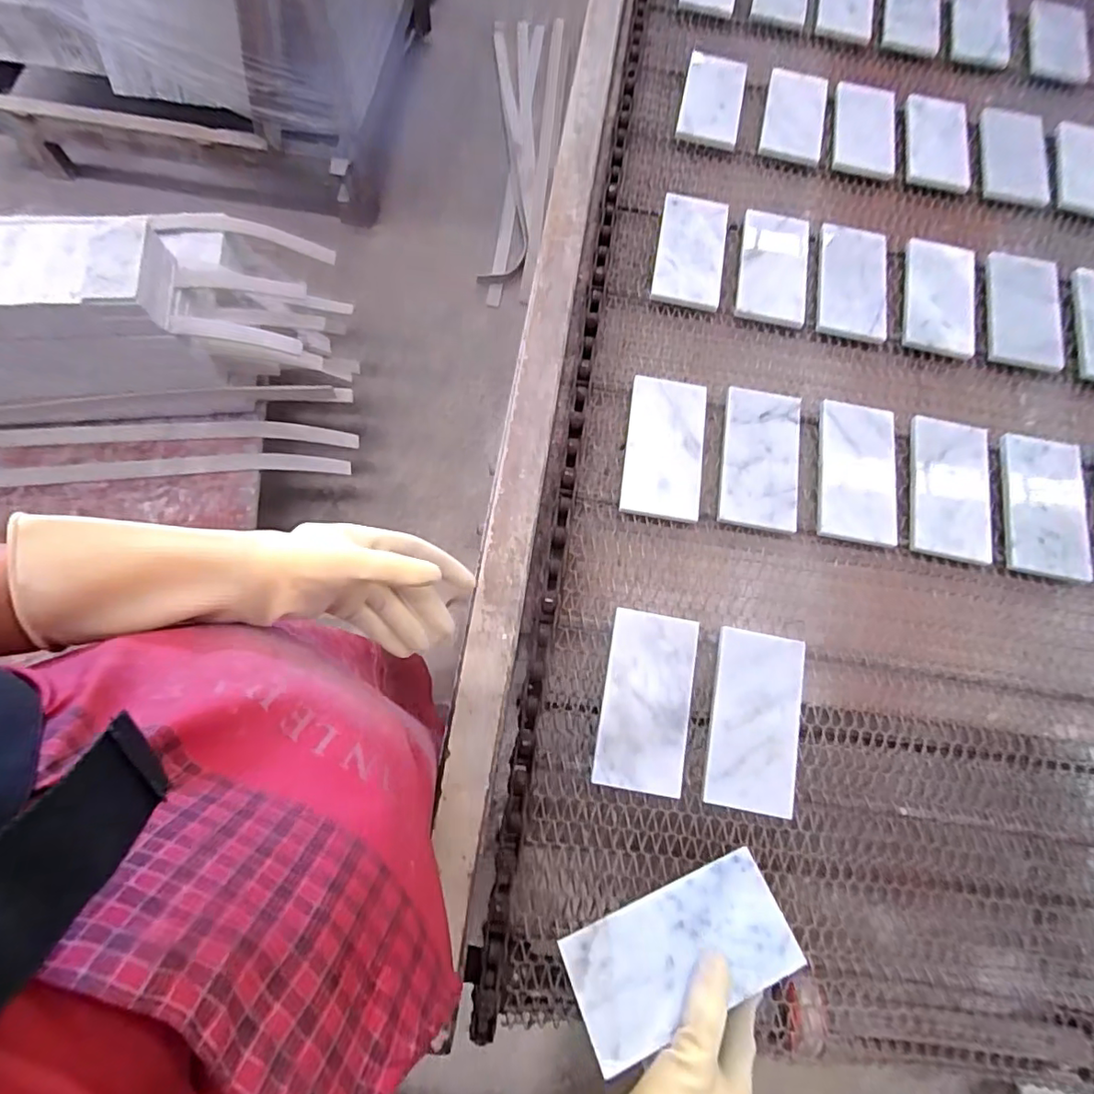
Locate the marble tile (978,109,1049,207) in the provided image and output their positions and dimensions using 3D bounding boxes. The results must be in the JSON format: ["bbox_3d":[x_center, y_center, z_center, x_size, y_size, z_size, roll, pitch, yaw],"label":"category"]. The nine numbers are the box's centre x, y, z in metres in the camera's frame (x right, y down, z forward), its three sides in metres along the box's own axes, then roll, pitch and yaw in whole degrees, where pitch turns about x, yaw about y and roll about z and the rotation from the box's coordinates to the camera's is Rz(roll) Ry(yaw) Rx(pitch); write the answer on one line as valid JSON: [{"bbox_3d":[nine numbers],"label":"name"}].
[{"bbox_3d":[0.647,-0.549,0.775,0.084,0.007,0.181,17,72,2],"label":"marble tile"}]

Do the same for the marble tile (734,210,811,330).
[{"bbox_3d":[0.273,-0.339,0.675,0.082,0.013,0.159,11,68,1],"label":"marble tile"}]

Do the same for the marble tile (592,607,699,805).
[{"bbox_3d":[0.091,0.139,0.509,0.078,0.007,0.155,10,78,0],"label":"marble tile"}]

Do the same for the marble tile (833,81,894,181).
[{"bbox_3d":[0.435,-0.577,0.770,0.080,0.018,0.169,13,72,0],"label":"marble tile"}]

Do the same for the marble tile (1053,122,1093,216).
[{"bbox_3d":[0.753,-0.534,0.781,0.094,0.015,0.178,18,69,2],"label":"marble tile"}]

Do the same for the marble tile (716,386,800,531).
[{"bbox_3d":[0.227,-0.095,0.594,0.080,0.013,0.161,12,72,0],"label":"marble tile"}]

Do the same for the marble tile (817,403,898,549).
[{"bbox_3d":[0.328,-0.084,0.587,0.073,0.011,0.158,12,72,0],"label":"marble tile"}]

